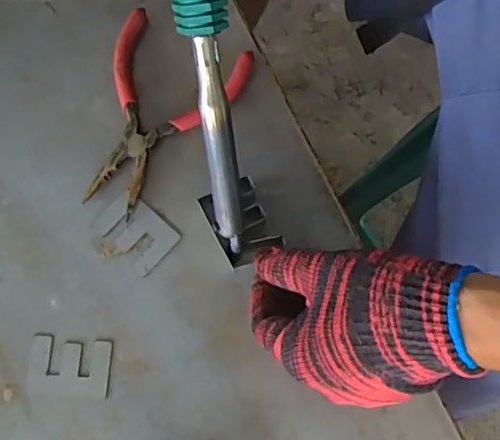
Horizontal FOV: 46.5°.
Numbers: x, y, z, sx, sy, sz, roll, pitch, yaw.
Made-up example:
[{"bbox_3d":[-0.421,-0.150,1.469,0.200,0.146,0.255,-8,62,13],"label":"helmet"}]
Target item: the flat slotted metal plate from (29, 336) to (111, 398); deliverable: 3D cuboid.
[{"bbox_3d":[-0.121,0.098,0.387,0.052,0.004,0.038,3,79,1],"label":"flat slotted metal plate"}]

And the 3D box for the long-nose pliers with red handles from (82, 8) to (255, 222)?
[{"bbox_3d":[-0.071,-0.074,0.418,0.098,0.011,0.143,26,80,5],"label":"long-nose pliers with red handles"}]

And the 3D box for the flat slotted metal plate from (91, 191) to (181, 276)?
[{"bbox_3d":[-0.080,0.008,0.406,0.052,0.004,0.037,42,82,8],"label":"flat slotted metal plate"}]

